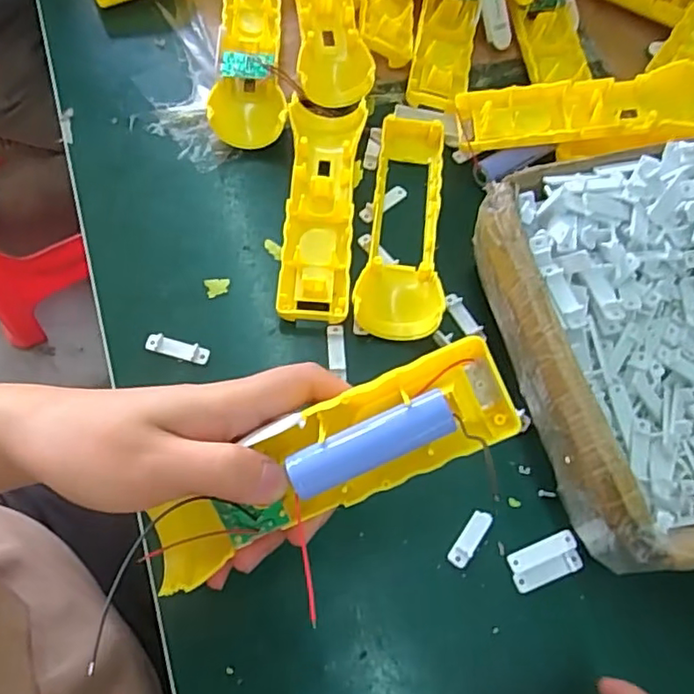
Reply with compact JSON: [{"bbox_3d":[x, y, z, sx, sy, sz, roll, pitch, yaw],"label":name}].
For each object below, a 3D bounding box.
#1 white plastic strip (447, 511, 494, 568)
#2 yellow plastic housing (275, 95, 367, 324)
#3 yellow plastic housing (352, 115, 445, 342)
[{"bbox_3d":[0.065,0.100,0.311,0.011,0.004,0.032,34,69,12],"label":"white plastic strip"},{"bbox_3d":[-0.015,-0.093,0.384,0.048,0.019,0.164,2,66,-1],"label":"yellow plastic housing"},{"bbox_3d":[0.040,-0.083,0.381,0.050,0.033,0.162,8,66,1],"label":"yellow plastic housing"}]

